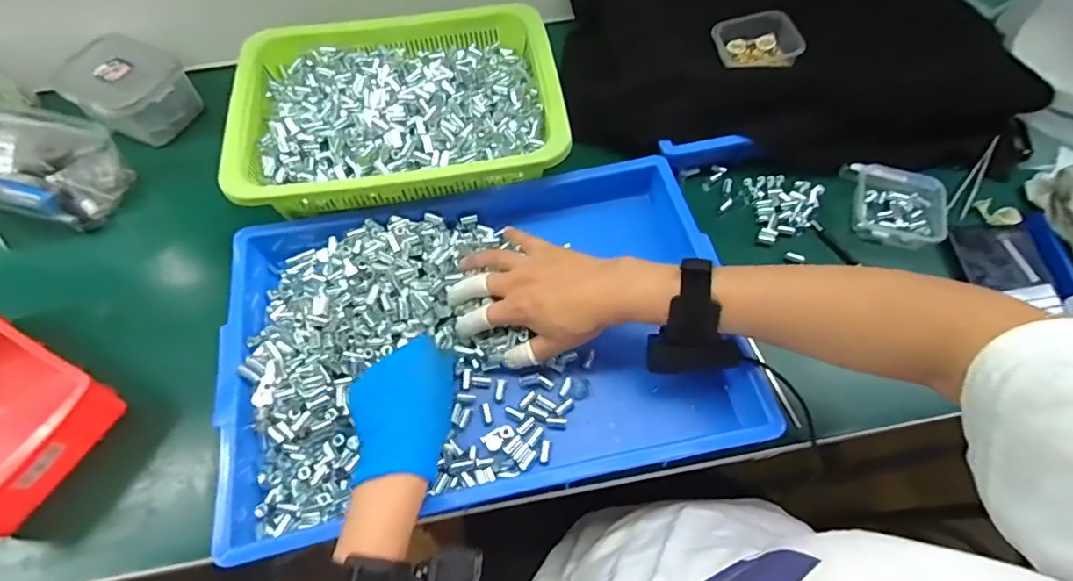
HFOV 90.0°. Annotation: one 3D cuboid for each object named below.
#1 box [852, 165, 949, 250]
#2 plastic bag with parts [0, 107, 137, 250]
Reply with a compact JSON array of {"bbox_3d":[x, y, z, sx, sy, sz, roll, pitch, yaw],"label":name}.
[{"bbox_3d":[0.364,-0.085,0.539,0.078,0.025,0.076,18,63,9],"label":"box"},{"bbox_3d":[-0.544,-0.134,0.538,0.199,0.098,0.125,18,63,10],"label":"plastic bag with parts"}]

